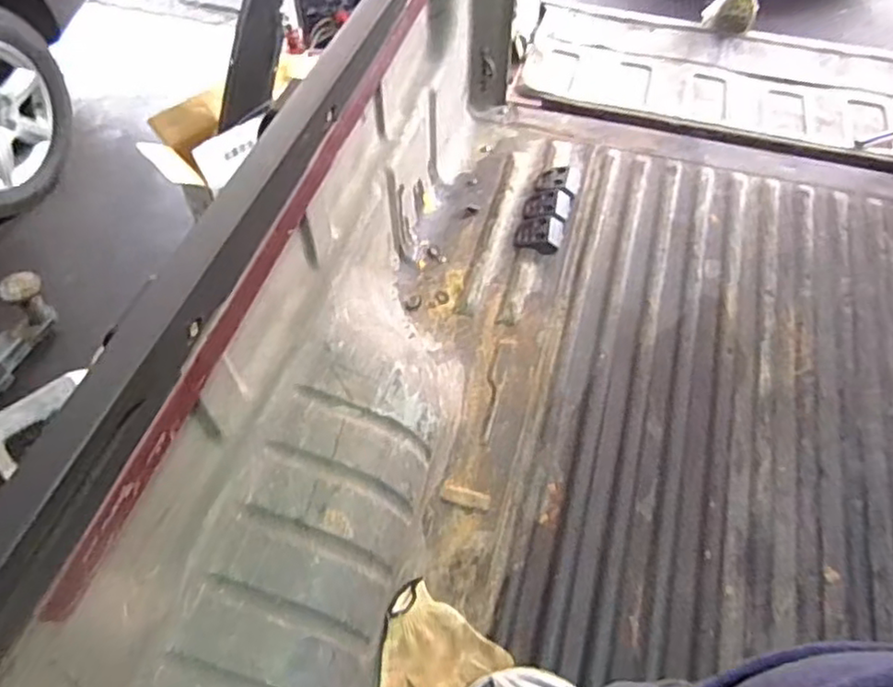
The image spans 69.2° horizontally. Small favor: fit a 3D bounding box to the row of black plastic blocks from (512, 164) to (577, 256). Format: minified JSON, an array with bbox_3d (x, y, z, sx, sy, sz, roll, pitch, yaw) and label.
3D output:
[{"bbox_3d":[0.221,-0.302,1.400,0.093,0.031,0.275,16,56,9],"label":"row of black plastic blocks"}]

